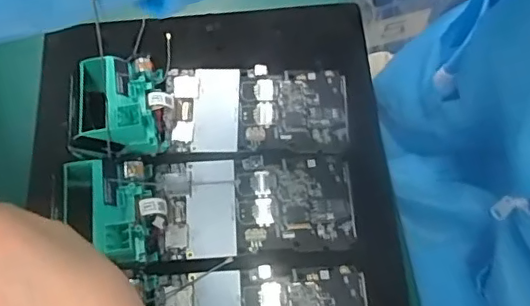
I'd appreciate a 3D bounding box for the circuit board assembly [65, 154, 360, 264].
[{"bbox_3d":[-0.037,0.031,0.357,0.186,0.033,0.067,-3,65,-1],"label":"circuit board assembly"}]

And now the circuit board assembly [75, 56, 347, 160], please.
[{"bbox_3d":[-0.037,-0.037,0.387,0.187,0.040,0.072,-3,65,0],"label":"circuit board assembly"}]

